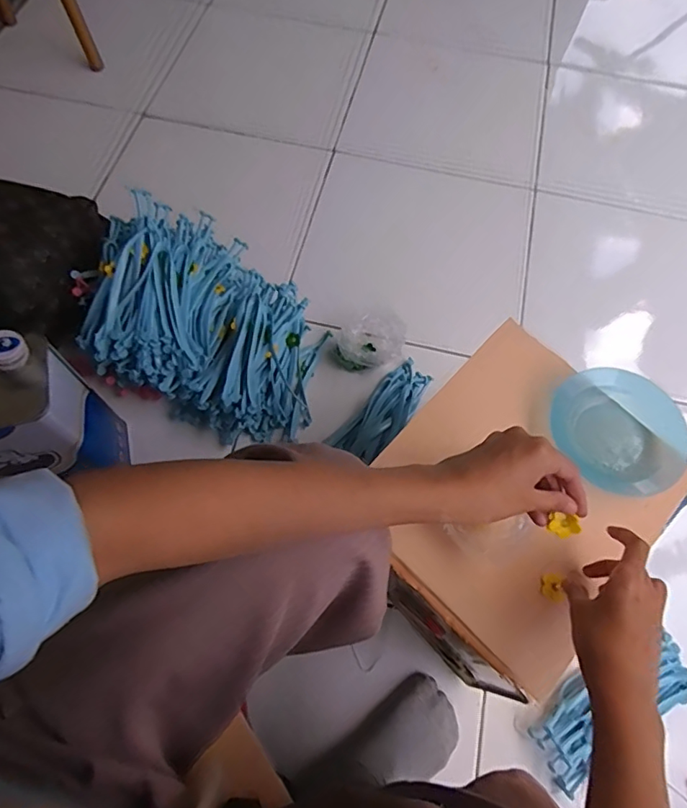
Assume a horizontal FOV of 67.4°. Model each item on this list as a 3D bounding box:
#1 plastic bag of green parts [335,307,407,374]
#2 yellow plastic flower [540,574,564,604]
[{"bbox_3d":[0.044,-0.096,0.809,0.117,0.048,0.080,-29,70,-14],"label":"plastic bag of green parts"},{"bbox_3d":[0.186,0.164,0.460,0.019,0.007,0.023,3,66,-1],"label":"yellow plastic flower"}]

